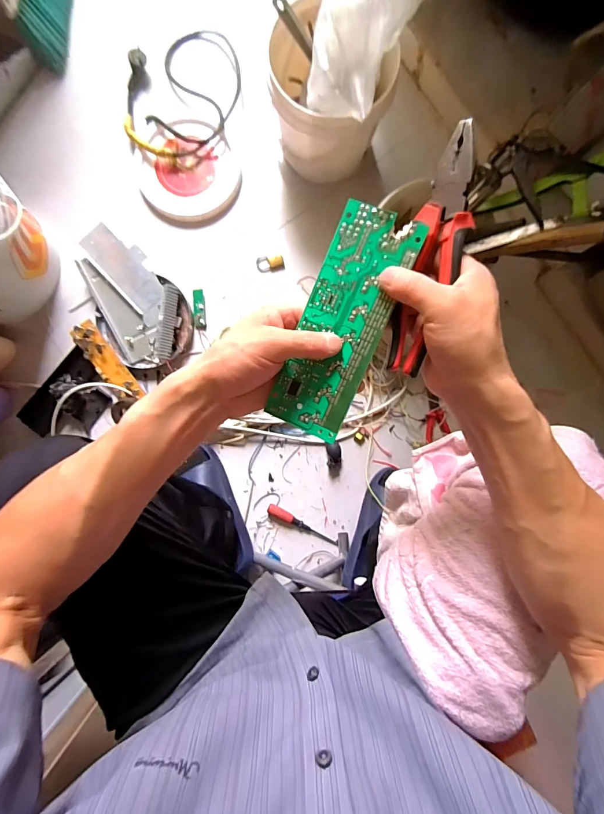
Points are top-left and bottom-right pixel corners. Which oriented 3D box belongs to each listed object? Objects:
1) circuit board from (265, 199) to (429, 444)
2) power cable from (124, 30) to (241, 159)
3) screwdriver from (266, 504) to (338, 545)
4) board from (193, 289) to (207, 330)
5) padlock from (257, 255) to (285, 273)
[{"bbox_3d":[0.034,-0.069,0.323,0.068,0.015,0.188,20,99,0],"label":"circuit board"},{"bbox_3d":[-0.255,-0.677,0.808,0.233,0.028,0.295,10,89,0],"label":"power cable"},{"bbox_3d":[0.003,0.250,0.810,0.163,0.016,0.025,26,89,0],"label":"screwdriver"},{"bbox_3d":[-0.220,-0.210,0.824,0.022,0.007,0.086,-5,89,-1],"label":"board"},{"bbox_3d":[-0.068,-0.312,0.832,0.062,0.015,0.032,0,89,0],"label":"padlock"}]

